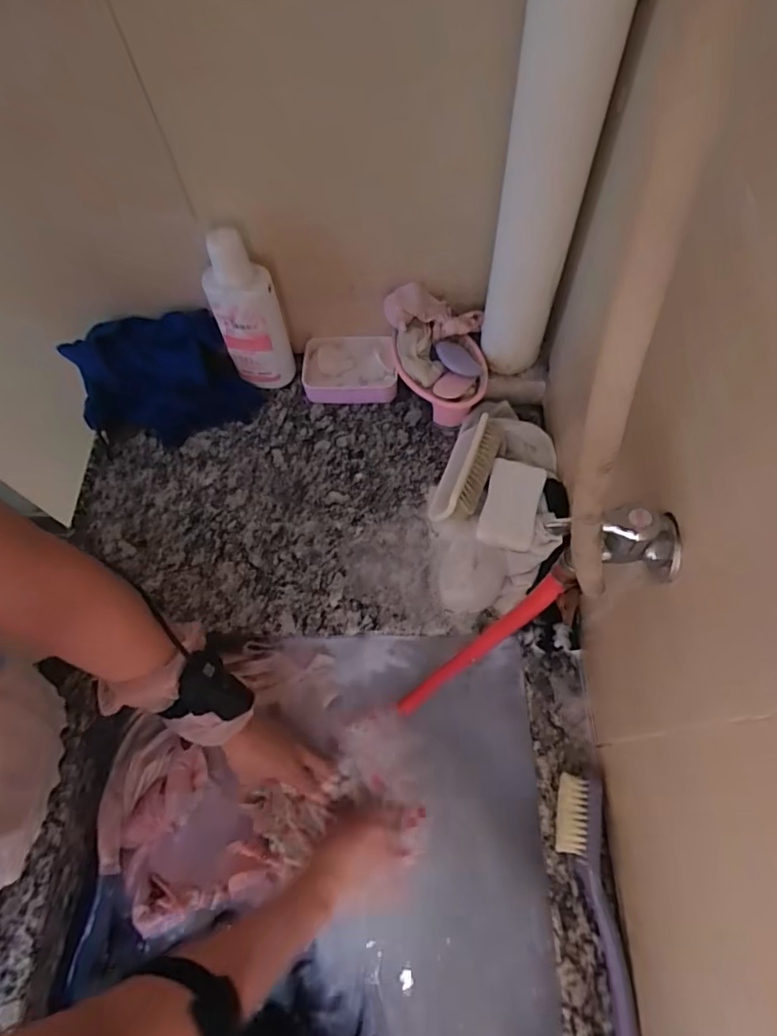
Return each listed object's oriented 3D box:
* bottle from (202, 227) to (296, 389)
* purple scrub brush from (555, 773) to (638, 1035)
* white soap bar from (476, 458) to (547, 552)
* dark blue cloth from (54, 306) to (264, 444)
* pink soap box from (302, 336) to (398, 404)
[{"bbox_3d":[-0.170,-0.242,0.666,0.076,0.203,0.058,-20,65,-6],"label":"bottle"},{"bbox_3d":[0.179,0.345,0.471,0.051,0.028,0.214,-1,65,3],"label":"purple scrub brush"},{"bbox_3d":[0.143,-0.018,0.628,0.060,0.018,0.106,14,66,10],"label":"white soap bar"},{"bbox_3d":[-0.290,-0.181,0.706,0.212,0.023,0.156,-14,109,-8],"label":"dark blue cloth"},{"bbox_3d":[-0.055,-0.200,0.736,0.129,0.035,0.087,-1,65,3],"label":"pink soap box"}]

